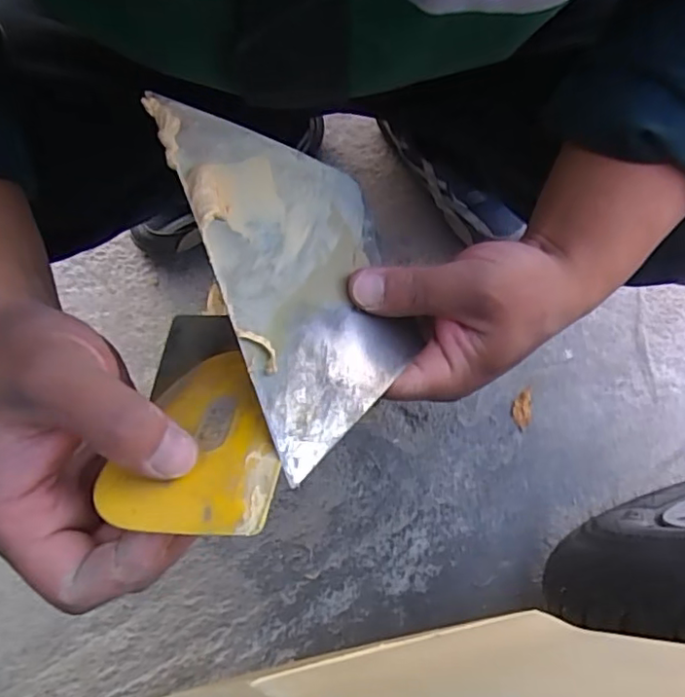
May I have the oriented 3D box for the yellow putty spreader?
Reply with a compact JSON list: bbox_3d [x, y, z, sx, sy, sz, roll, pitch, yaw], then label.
[{"bbox_3d":[-0.054,0.034,0.240,0.062,0.007,0.088,1,39,8],"label":"yellow putty spreader"}]

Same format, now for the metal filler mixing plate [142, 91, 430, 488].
[{"bbox_3d":[-0.015,-0.038,0.277,0.101,0.004,0.167,-13,76,-42],"label":"metal filler mixing plate"}]

